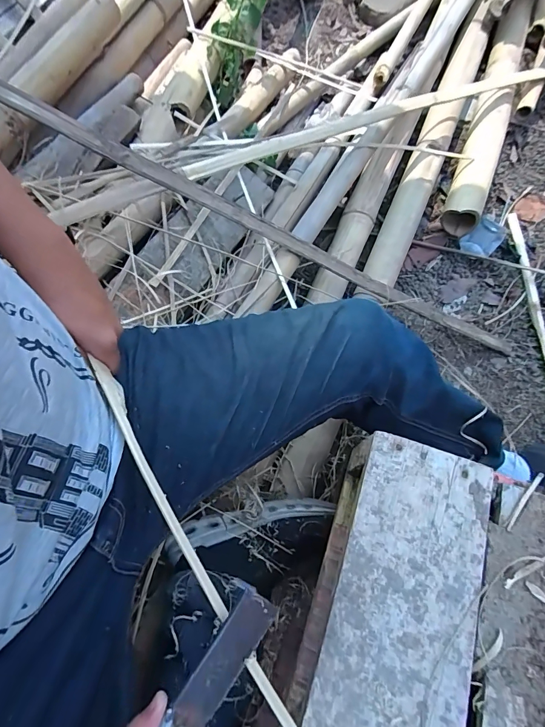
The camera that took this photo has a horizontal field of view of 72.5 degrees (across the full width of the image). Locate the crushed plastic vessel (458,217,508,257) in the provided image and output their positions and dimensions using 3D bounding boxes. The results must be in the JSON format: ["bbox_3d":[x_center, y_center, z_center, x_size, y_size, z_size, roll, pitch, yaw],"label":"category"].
[{"bbox_3d":[0.471,-0.278,0.831,0.092,0.035,0.066,-41,73,-12],"label":"crushed plastic vessel"}]

